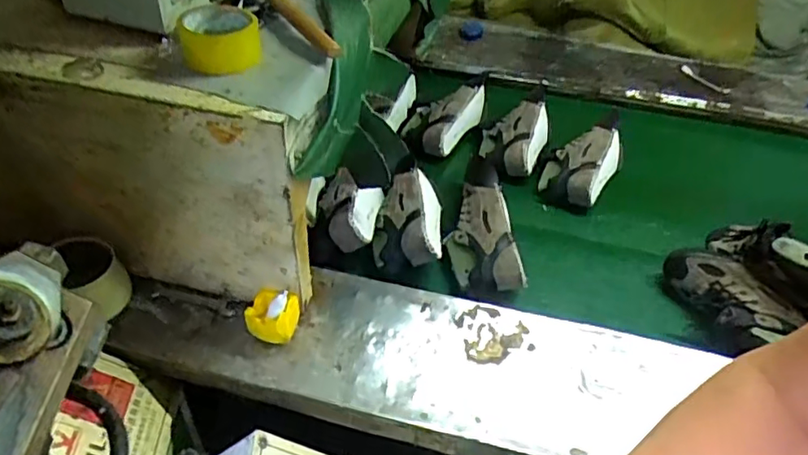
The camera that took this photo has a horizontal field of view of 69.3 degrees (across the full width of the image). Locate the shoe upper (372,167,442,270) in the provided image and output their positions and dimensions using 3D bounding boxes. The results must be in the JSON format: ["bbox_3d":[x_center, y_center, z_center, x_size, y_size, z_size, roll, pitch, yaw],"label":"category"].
[{"bbox_3d":[0.012,-0.022,1.049,0.120,0.074,0.212,6,43,1],"label":"shoe upper"}]

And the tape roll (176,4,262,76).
[{"bbox_3d":[-0.231,-0.240,0.734,0.092,0.049,0.103,-8,45,-13],"label":"tape roll"}]

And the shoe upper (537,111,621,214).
[{"bbox_3d":[0.365,-0.133,1.205,0.138,0.095,0.220,21,46,16],"label":"shoe upper"}]

